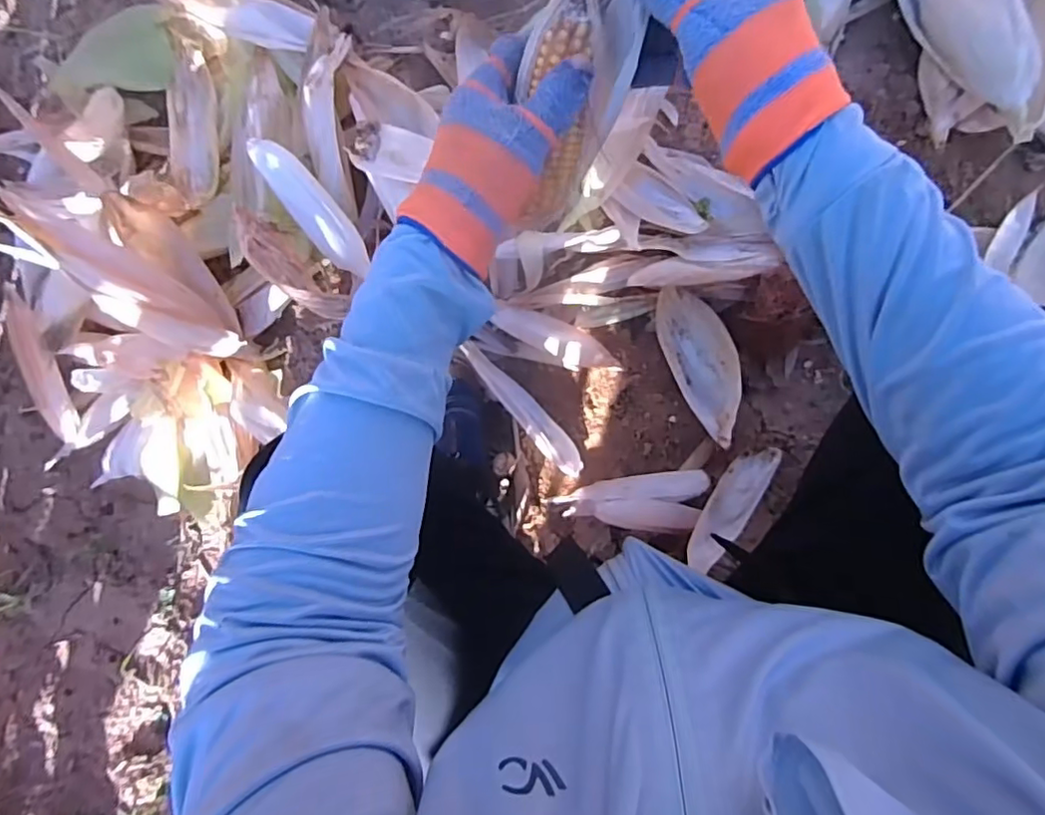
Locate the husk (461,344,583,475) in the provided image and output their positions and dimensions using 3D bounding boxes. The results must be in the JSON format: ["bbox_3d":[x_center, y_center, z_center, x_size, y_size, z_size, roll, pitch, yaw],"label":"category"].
[{"bbox_3d":[0.002,0.005,0.817,0.037,0.036,0.226,-43,90,6],"label":"husk"}]

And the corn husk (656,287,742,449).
[{"bbox_3d":[0.233,-0.057,0.762,0.077,0.028,0.204,-24,94,7],"label":"corn husk"}]

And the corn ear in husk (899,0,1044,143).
[{"bbox_3d":[0.482,-0.426,0.641,0.067,0.071,0.296,-21,76,7],"label":"corn ear in husk"}]

